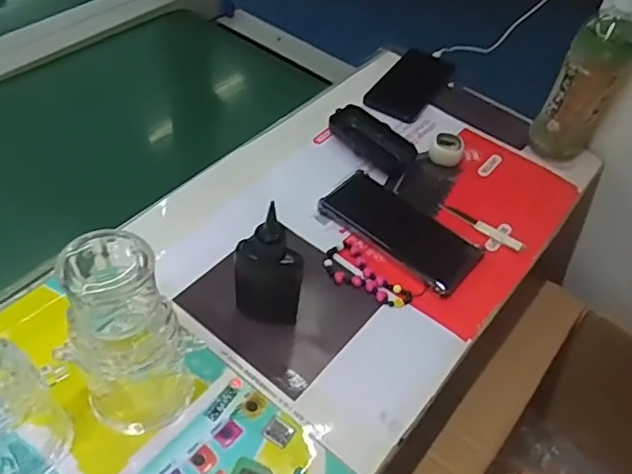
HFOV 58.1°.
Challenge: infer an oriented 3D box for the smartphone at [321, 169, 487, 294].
[{"bbox_3d":[0.090,-0.010,0.596,0.164,0.010,0.081,35,55,22],"label":"smartphone"}]

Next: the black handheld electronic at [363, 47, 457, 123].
[{"bbox_3d":[0.131,-0.210,0.769,0.074,0.011,0.167,27,52,16],"label":"black handheld electronic"}]

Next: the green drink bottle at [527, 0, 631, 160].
[{"bbox_3d":[0.311,-0.179,0.644,0.067,0.195,0.074,30,53,18],"label":"green drink bottle"}]

